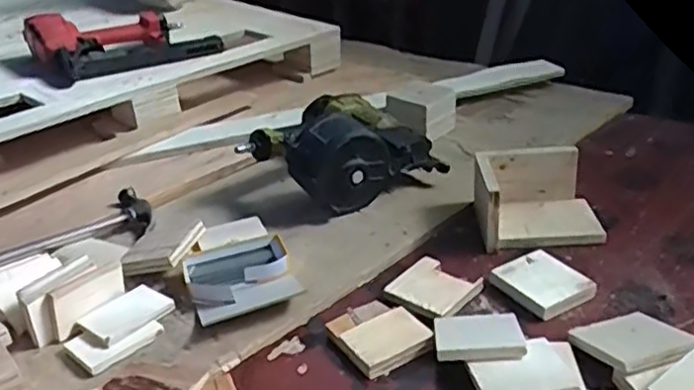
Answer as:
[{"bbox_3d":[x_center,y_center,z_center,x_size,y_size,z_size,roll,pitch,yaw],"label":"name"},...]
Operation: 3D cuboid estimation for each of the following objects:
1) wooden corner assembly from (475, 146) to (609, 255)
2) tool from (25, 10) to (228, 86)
[{"bbox_3d":[0.255,-0.004,0.914,0.154,0.078,0.131,-2,31,-1],"label":"wooden corner assembly"},{"bbox_3d":[-0.418,-0.300,1.280,0.309,0.088,0.267,-26,39,-35],"label":"tool"}]

